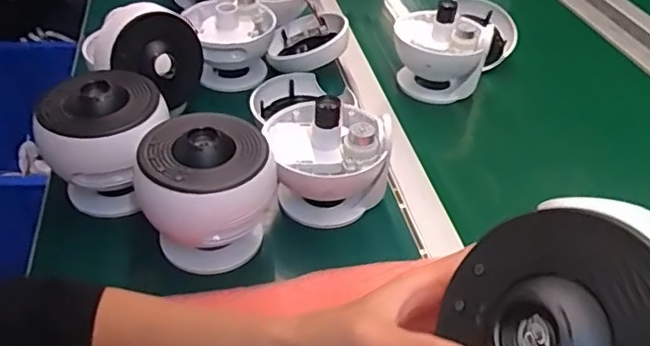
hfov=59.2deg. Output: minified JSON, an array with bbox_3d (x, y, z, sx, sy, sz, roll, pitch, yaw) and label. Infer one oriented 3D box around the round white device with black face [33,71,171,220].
[{"bbox_3d":[-0.204,-0.030,0.543,0.110,0.115,0.108,-7,42,-14],"label":"round white device with black face"}]

